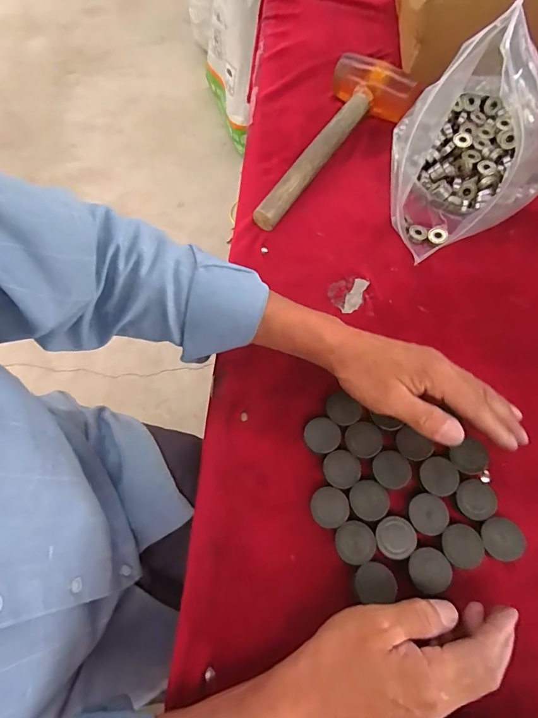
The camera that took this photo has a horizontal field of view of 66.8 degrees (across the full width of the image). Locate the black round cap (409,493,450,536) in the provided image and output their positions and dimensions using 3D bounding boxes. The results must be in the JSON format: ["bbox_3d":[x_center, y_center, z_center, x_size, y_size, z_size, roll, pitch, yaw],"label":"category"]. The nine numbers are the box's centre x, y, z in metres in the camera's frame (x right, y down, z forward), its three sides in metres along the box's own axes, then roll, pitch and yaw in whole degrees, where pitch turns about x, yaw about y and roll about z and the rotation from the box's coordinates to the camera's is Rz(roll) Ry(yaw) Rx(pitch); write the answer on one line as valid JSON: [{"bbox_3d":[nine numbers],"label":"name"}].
[{"bbox_3d":[0.135,0.131,0.344,0.030,0.005,0.032,-1,67,3],"label":"black round cap"}]

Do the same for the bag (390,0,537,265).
[{"bbox_3d":[0.219,-0.238,0.425,0.163,0.152,0.232,35,73,16],"label":"bag"}]

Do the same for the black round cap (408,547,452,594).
[{"bbox_3d":[0.130,0.169,0.327,0.033,0.004,0.031,-1,67,3],"label":"black round cap"}]

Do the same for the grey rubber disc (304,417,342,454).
[{"bbox_3d":[0.050,0.072,0.379,0.032,0.014,0.032,-1,67,3],"label":"grey rubber disc"}]

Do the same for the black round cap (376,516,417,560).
[{"bbox_3d":[0.105,0.147,0.335,0.031,0.004,0.031,-1,67,3],"label":"black round cap"}]

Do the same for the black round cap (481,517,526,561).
[{"bbox_3d":[0.192,0.149,0.339,0.034,0.014,0.032,-1,67,3],"label":"black round cap"}]

